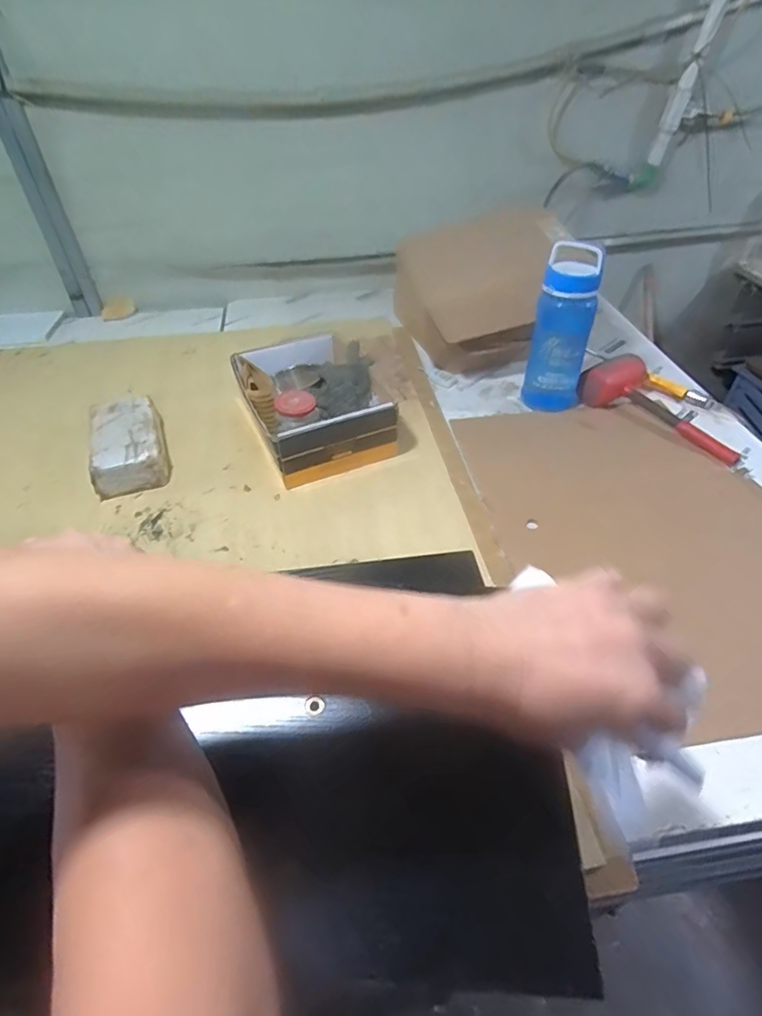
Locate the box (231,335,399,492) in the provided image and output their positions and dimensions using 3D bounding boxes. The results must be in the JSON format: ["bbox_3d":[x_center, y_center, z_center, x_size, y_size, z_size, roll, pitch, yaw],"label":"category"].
[{"bbox_3d":[-0.122,-0.196,0.948,0.233,0.115,0.325,-18,46,-16],"label":"box"}]

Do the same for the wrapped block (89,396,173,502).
[{"bbox_3d":[-0.431,-0.109,0.892,0.120,0.067,0.212,-18,46,-16],"label":"wrapped block"}]

